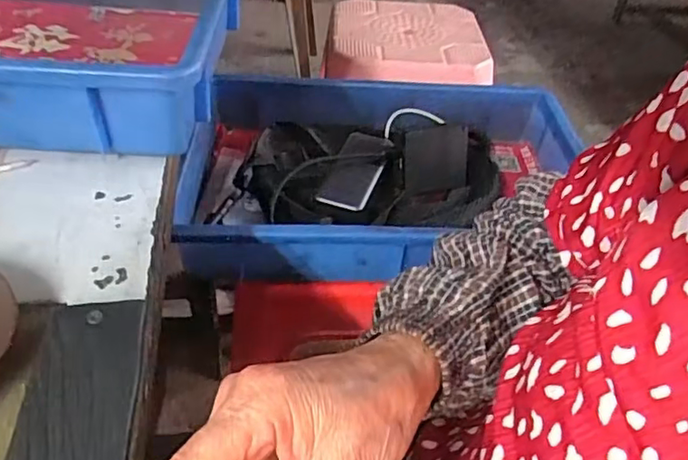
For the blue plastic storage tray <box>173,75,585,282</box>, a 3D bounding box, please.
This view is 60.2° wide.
[{"bbox_3d":[0.053,-0.061,0.660,0.406,0.084,0.285,1,41,-5],"label":"blue plastic storage tray"}]

